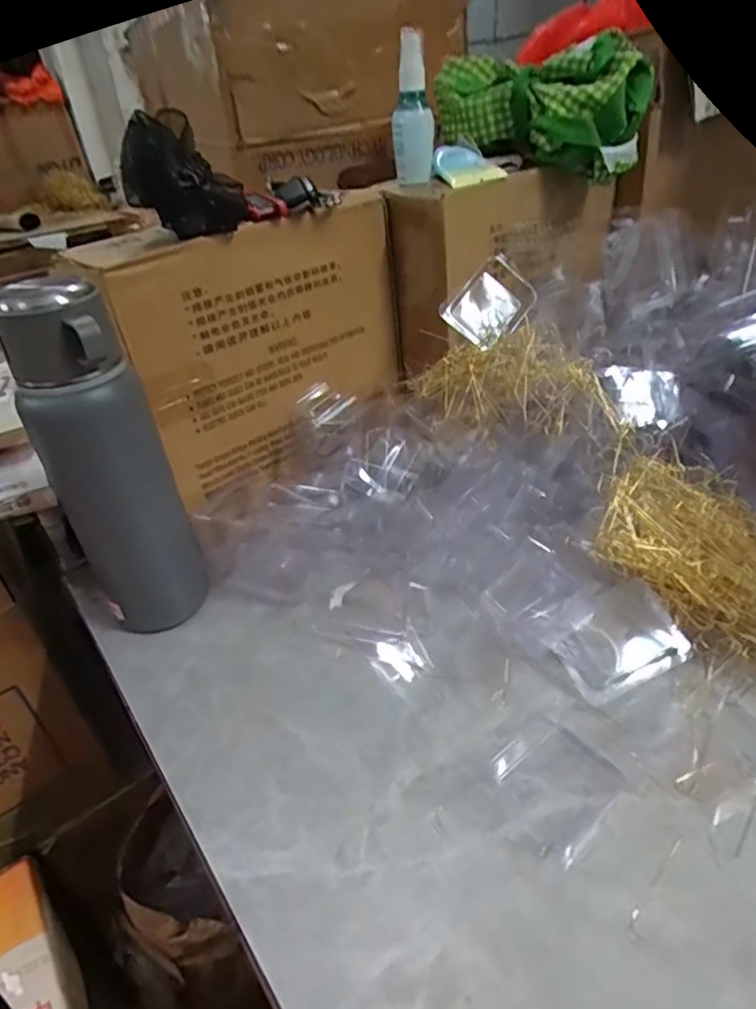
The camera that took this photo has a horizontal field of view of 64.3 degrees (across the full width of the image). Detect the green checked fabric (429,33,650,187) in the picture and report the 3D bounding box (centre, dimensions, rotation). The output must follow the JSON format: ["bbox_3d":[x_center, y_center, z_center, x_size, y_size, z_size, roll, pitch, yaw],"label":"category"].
[{"bbox_3d":[0.158,-0.392,0.602,0.095,0.099,0.197,-28,42,-28],"label":"green checked fabric"}]

